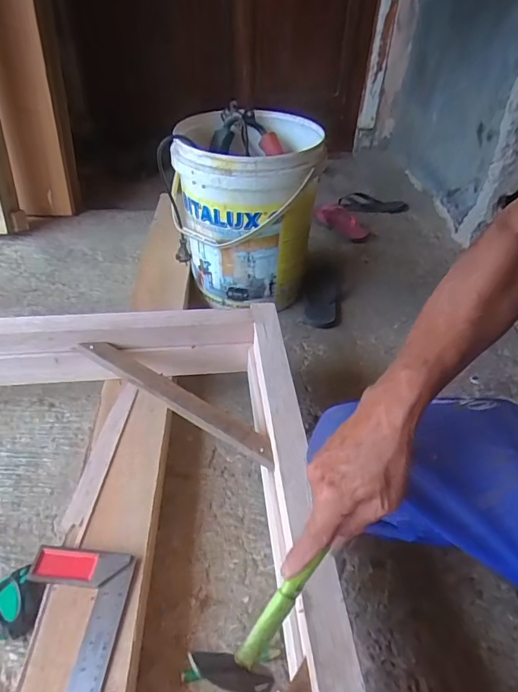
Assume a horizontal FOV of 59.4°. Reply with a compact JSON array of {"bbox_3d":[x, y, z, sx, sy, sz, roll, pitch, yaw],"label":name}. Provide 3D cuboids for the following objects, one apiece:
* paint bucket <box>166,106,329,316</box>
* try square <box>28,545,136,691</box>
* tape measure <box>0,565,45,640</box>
[{"bbox_3d":[-0.032,-0.310,1.027,0.304,0.338,0.308,-1,43,-4],"label":"paint bucket"},{"bbox_3d":[-0.228,0.364,0.474,0.121,0.011,0.301,5,43,2],"label":"try square"},{"bbox_3d":[-0.311,0.328,0.573,0.068,0.042,0.075,-16,46,-19],"label":"tape measure"}]

